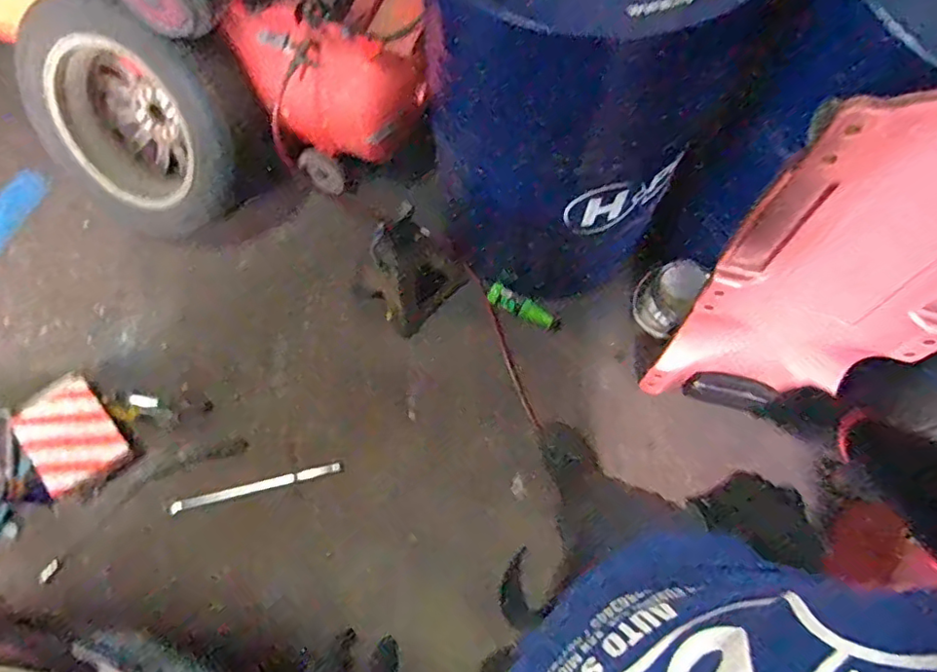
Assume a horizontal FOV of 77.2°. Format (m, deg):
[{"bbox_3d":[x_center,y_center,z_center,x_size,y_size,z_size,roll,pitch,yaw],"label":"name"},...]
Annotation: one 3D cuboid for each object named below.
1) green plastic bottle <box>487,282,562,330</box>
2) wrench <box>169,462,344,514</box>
[{"bbox_3d":[0.146,-0.074,1.519,0.198,0.033,0.049,25,71,9],"label":"green plastic bottle"},{"bbox_3d":[-0.511,0.367,1.427,0.409,0.033,0.025,-13,70,-5],"label":"wrench"}]

